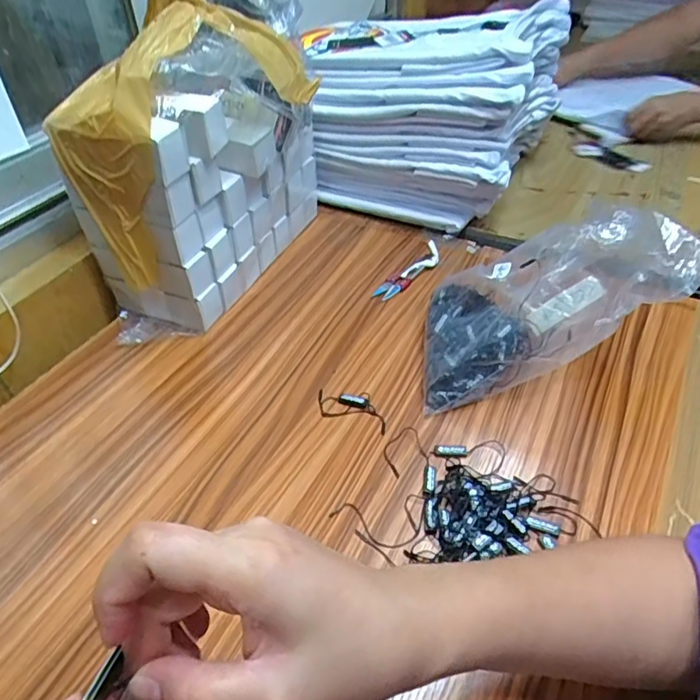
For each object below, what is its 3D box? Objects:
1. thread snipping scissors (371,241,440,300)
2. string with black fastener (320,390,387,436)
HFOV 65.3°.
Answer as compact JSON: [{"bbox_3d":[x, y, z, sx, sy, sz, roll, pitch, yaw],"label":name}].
[{"bbox_3d":[0.077,-0.098,0.668,0.030,0.010,0.129,28,51,28],"label":"thread snipping scissors"},{"bbox_3d":[0.002,0.053,0.515,0.072,0.007,0.037,11,45,13],"label":"string with black fastener"}]

